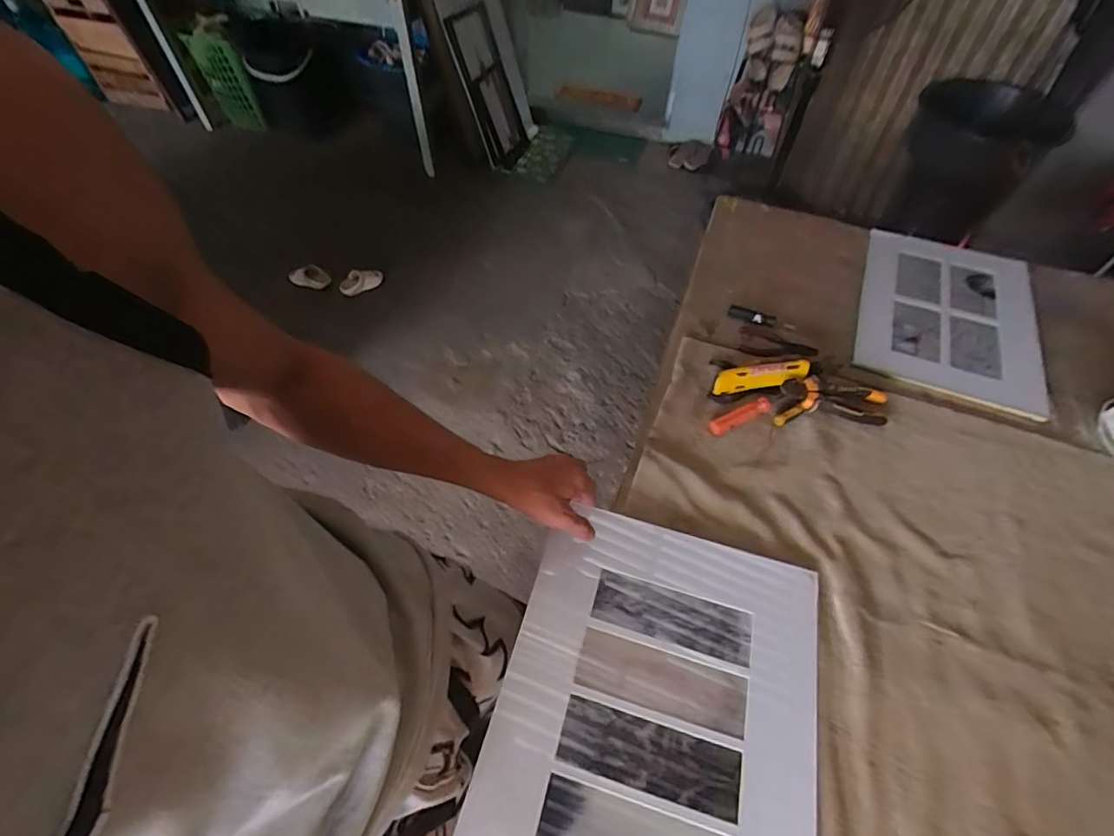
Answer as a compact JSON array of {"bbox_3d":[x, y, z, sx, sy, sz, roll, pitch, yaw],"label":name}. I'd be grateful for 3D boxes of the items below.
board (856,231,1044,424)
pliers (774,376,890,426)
[{"bbox_3d":[0.609,-0.164,0.787,0.250,0.017,0.340,22,60,9],"label":"board"},{"bbox_3d":[0.364,-0.020,0.663,0.147,0.035,0.052,1,56,-1],"label":"pliers"}]

